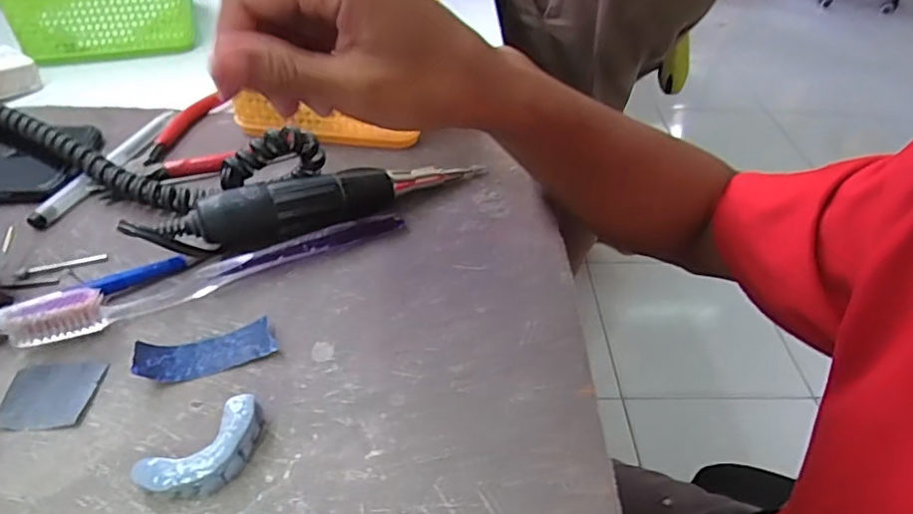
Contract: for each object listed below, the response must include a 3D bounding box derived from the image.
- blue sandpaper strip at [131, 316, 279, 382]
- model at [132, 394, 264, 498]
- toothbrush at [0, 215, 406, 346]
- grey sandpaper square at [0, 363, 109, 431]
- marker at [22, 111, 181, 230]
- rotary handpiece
[{"bbox_3d":[-0.112,0.041,0.261,0.057,0.010,0.021,-12,45,-15],"label":"blue sandpaper strip"},{"bbox_3d":[-0.094,0.076,0.222,0.047,0.016,0.022,-30,52,-31],"label":"model"},{"bbox_3d":[-0.113,0.003,0.290,0.185,0.021,0.014,-20,47,-23],"label":"toothbrush"},{"bbox_3d":[-0.170,0.057,0.243,0.034,0.004,0.031,-1,43,-4],"label":"grey sandpaper square"},{"bbox_3d":[-0.215,-0.060,0.362,0.015,0.009,0.125,13,44,11],"label":"marker"},{"bbox_3d":[-0.059,-0.037,0.331,0.170,0.029,0.023,-20,47,-23],"label":"rotary handpiece"}]

